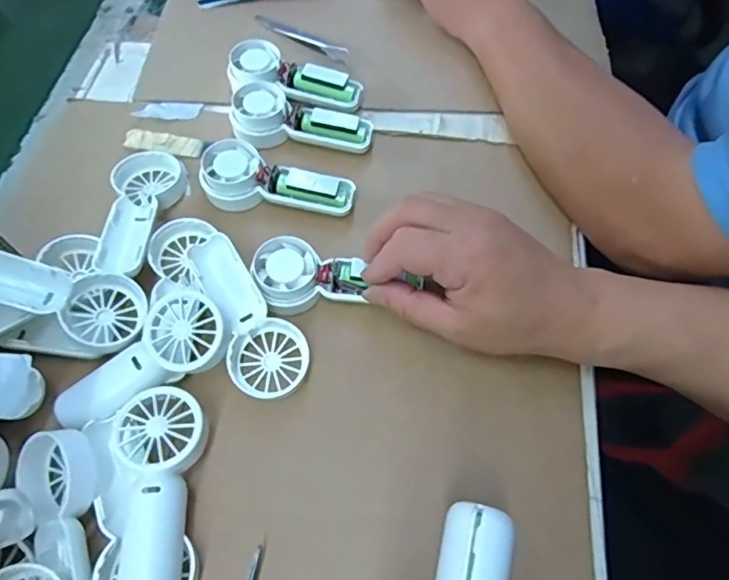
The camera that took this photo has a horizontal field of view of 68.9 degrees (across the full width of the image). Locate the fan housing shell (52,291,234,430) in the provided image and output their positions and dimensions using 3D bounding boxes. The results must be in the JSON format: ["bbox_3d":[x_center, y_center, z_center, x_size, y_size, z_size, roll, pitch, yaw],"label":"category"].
[{"bbox_3d":[-0.128,0.045,0.311,0.105,0.025,0.045,-35,65,-1],"label":"fan housing shell"}]

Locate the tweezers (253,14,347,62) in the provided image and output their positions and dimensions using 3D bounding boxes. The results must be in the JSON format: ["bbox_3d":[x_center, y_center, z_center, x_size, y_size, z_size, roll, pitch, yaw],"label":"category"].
[{"bbox_3d":[-0.061,-0.232,0.482,0.102,0.006,0.016,32,65,16],"label":"tweezers"}]

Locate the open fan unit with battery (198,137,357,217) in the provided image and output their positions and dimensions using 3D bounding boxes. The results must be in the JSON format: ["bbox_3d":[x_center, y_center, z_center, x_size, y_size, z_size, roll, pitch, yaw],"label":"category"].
[{"bbox_3d":[-0.062,-0.077,0.382,0.108,0.024,0.042,10,61,6],"label":"open fan unit with battery"}]

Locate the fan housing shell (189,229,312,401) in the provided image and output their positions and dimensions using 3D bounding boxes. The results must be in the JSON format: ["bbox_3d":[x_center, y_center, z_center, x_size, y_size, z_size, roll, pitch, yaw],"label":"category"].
[{"bbox_3d":[-0.074,0.016,0.330,0.046,0.015,0.109,-29,82,-15],"label":"fan housing shell"}]

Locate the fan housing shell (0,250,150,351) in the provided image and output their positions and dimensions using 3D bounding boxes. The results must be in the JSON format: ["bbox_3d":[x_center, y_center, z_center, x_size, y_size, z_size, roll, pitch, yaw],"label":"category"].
[{"bbox_3d":[-0.186,0.001,0.311,0.109,0.019,0.045,23,59,-21],"label":"fan housing shell"}]

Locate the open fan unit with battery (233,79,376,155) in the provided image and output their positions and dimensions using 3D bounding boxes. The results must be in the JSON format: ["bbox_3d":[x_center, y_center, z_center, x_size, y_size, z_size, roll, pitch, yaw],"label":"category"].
[{"bbox_3d":[-0.048,-0.134,0.414,0.106,0.027,0.050,7,61,4],"label":"open fan unit with battery"}]

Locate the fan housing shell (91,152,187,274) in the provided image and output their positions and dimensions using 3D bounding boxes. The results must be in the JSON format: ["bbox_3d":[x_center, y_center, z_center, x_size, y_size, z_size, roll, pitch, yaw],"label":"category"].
[{"bbox_3d":[-0.157,-0.053,0.366,0.047,0.020,0.114,-1,48,-1],"label":"fan housing shell"}]

